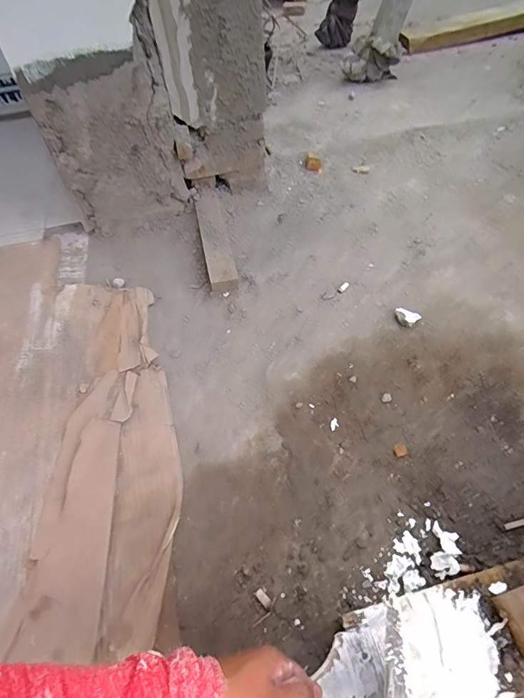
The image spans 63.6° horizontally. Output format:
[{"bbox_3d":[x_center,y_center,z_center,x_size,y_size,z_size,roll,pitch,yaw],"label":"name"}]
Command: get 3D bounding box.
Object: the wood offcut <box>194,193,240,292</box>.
[{"bbox_3d":[-0.104,-0.242,0.924,0.055,0.041,0.308,-12,52,-4],"label":"wood offcut"}]

